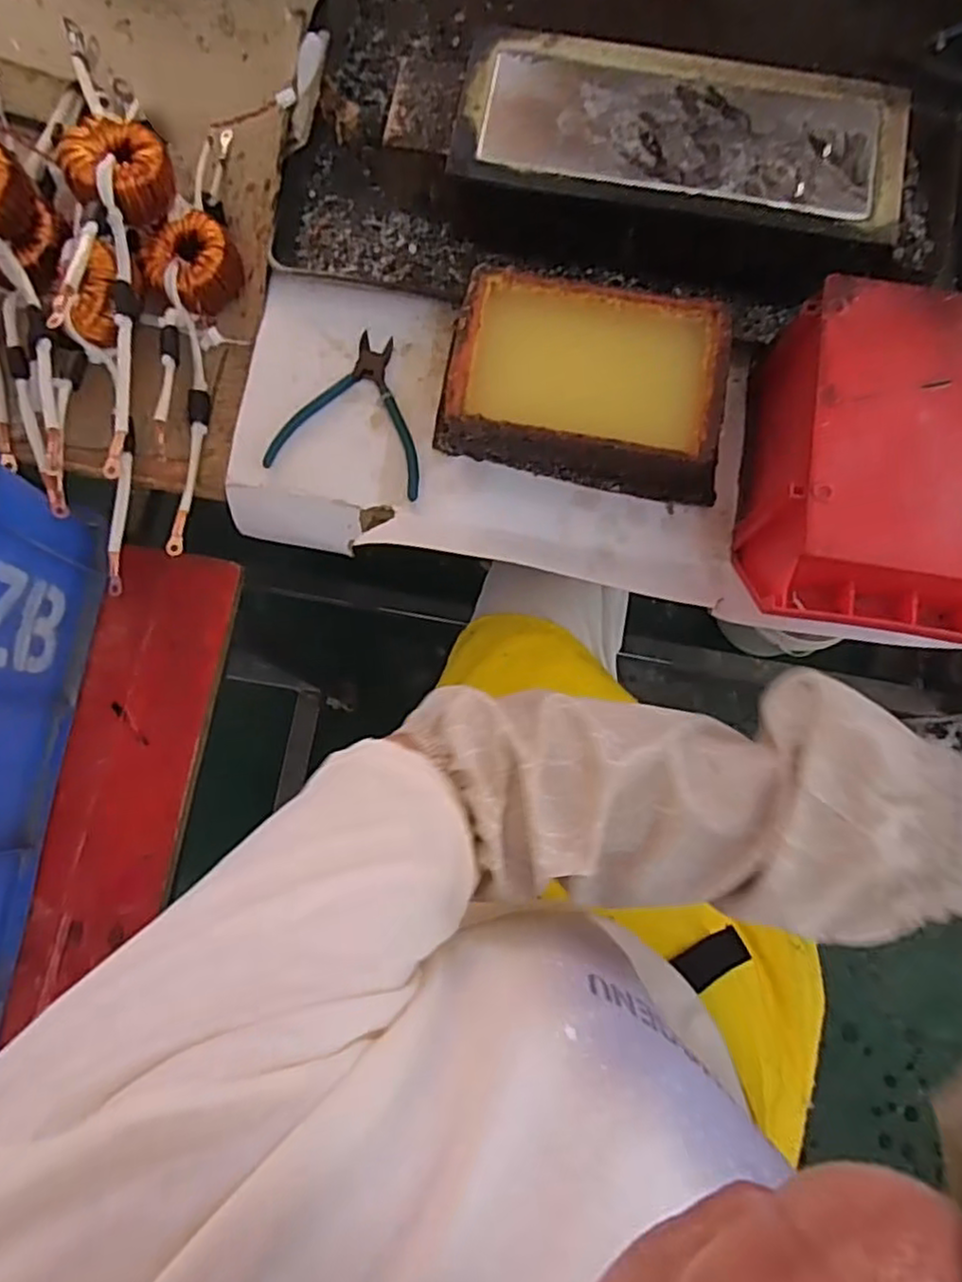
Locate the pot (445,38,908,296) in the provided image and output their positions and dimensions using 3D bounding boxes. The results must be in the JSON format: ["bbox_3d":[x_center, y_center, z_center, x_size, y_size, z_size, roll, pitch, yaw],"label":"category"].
[{"bbox_3d":[0.151,-0.377,0.565,0.337,0.090,0.150,13,81,2],"label":"pot"}]

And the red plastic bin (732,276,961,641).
[{"bbox_3d":[0.280,-0.119,0.497,0.152,0.109,0.231,9,80,1],"label":"red plastic bin"}]

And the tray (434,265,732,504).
[{"bbox_3d":[0.084,-0.198,0.541,0.210,0.066,0.131,11,81,1],"label":"tray"}]

